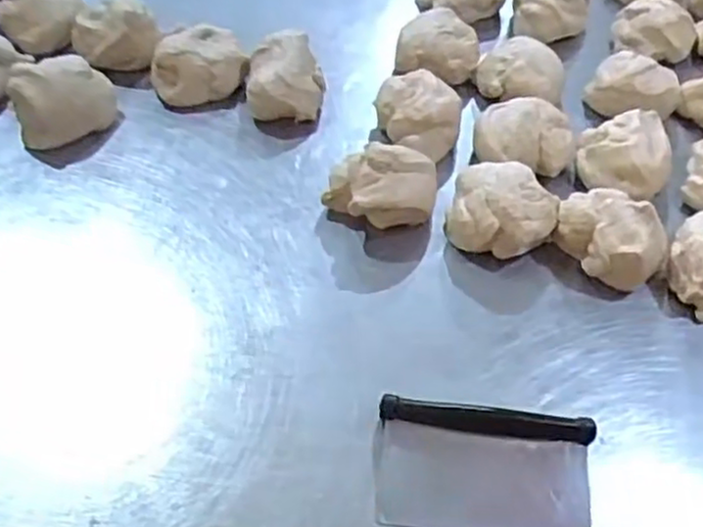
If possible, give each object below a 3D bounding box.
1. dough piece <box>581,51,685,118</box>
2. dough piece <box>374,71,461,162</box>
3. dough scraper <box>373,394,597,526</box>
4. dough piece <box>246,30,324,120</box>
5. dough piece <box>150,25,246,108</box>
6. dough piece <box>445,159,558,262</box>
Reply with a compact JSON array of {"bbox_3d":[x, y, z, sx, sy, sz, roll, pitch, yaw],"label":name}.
[{"bbox_3d":[0.323,-0.205,0.844,0.099,0.054,0.090,-11,53,-14],"label":"dough piece"},{"bbox_3d":[0.071,-0.162,0.789,0.091,0.055,0.098,9,51,1],"label":"dough piece"},{"bbox_3d":[0.097,0.152,0.540,0.157,0.026,0.092,7,51,0],"label":"dough scraper"},{"bbox_3d":[-0.072,-0.205,0.803,0.084,0.067,0.085,0,51,-6],"label":"dough piece"},{"bbox_3d":[-0.170,-0.221,0.813,0.102,0.058,0.070,-22,56,-22],"label":"dough piece"},{"bbox_3d":[0.144,-0.051,0.698,0.099,0.059,0.085,17,51,8],"label":"dough piece"}]

